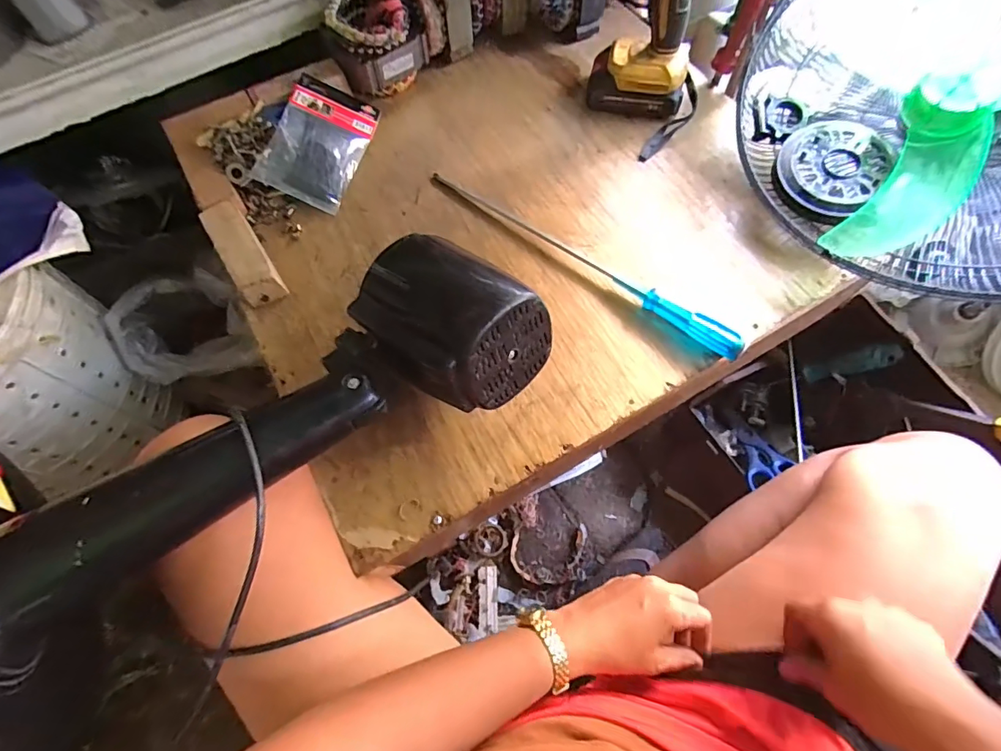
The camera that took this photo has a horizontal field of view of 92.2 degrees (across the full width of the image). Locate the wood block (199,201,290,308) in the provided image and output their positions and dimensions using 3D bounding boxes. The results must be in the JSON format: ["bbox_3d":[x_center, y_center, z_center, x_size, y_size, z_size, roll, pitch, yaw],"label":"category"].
[{"bbox_3d":[-0.277,-0.132,0.519,0.043,0.040,0.121,-33,70,-11],"label":"wood block"}]

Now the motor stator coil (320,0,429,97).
[{"bbox_3d":[-0.158,-0.424,0.609,0.109,0.092,0.102,-36,71,-12],"label":"motor stator coil"}]

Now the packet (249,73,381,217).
[{"bbox_3d":[-0.219,-0.282,0.585,0.100,0.021,0.167,21,68,-15],"label":"packet"}]

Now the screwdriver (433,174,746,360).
[{"bbox_3d":[0.075,-0.131,0.508,0.386,0.031,0.024,35,73,15],"label":"screwdriver"}]

